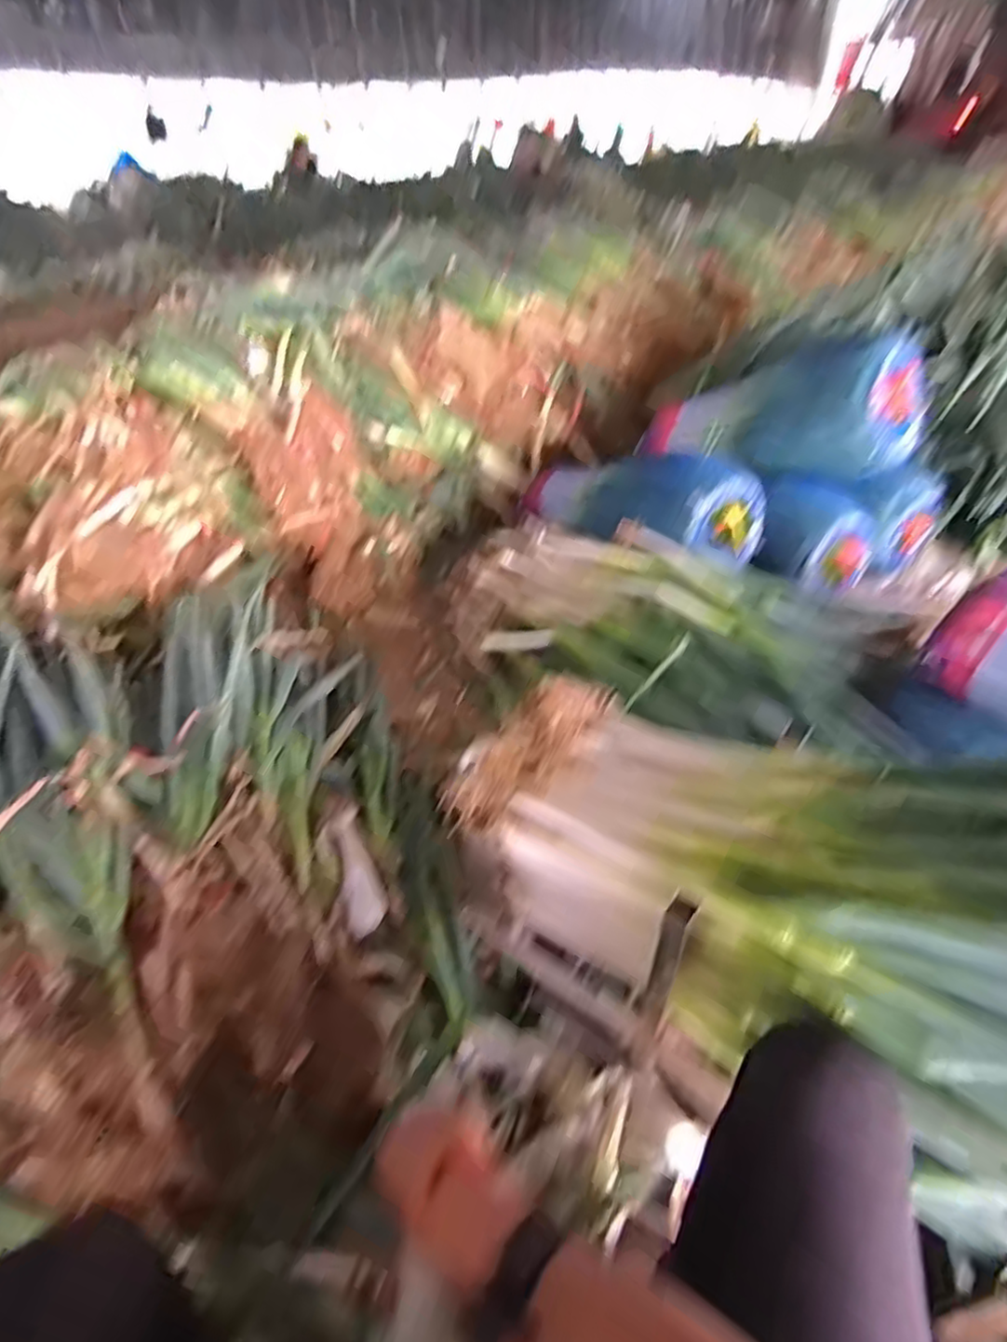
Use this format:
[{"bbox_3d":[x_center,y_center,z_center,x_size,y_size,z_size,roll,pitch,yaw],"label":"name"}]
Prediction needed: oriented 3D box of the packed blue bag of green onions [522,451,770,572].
[{"bbox_3d":[0.266,-0.408,1.605,0.237,0.225,0.667,-33,37,-32],"label":"packed blue bag of green onions"}]

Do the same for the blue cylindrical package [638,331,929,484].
[{"bbox_3d":[0.661,-0.643,1.664,0.667,0.279,0.208,13,38,45],"label":"blue cylindrical package"}]

